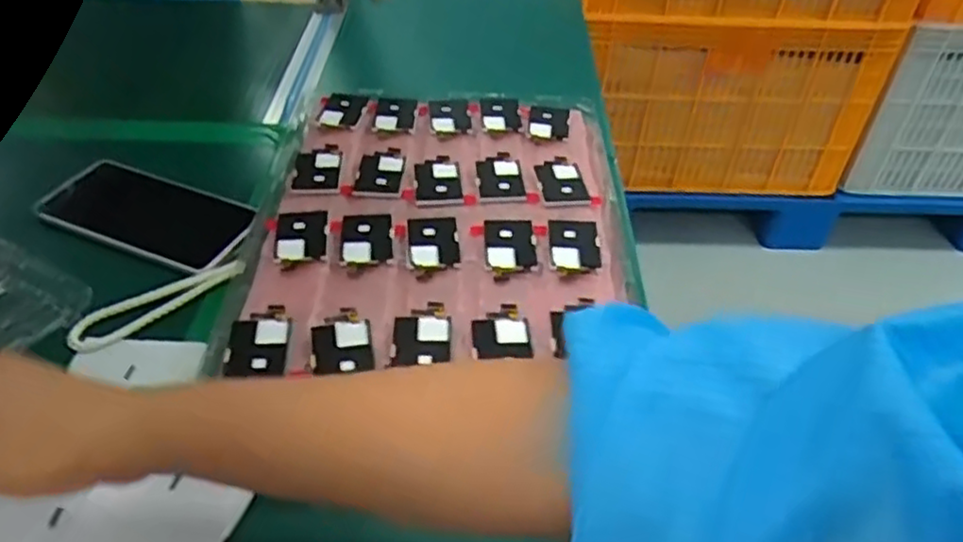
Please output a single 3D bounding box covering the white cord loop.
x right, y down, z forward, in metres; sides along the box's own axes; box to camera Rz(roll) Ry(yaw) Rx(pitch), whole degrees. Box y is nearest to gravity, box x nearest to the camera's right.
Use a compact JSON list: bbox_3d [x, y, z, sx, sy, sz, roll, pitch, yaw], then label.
[{"bbox_3d":[-0.212,0.021,0.463,0.115,0.013,0.022,-26,48,-11],"label":"white cord loop"}]

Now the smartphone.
[{"bbox_3d":[-0.252,-0.045,0.524,0.159,0.007,0.076,18,44,16],"label":"smartphone"}]

